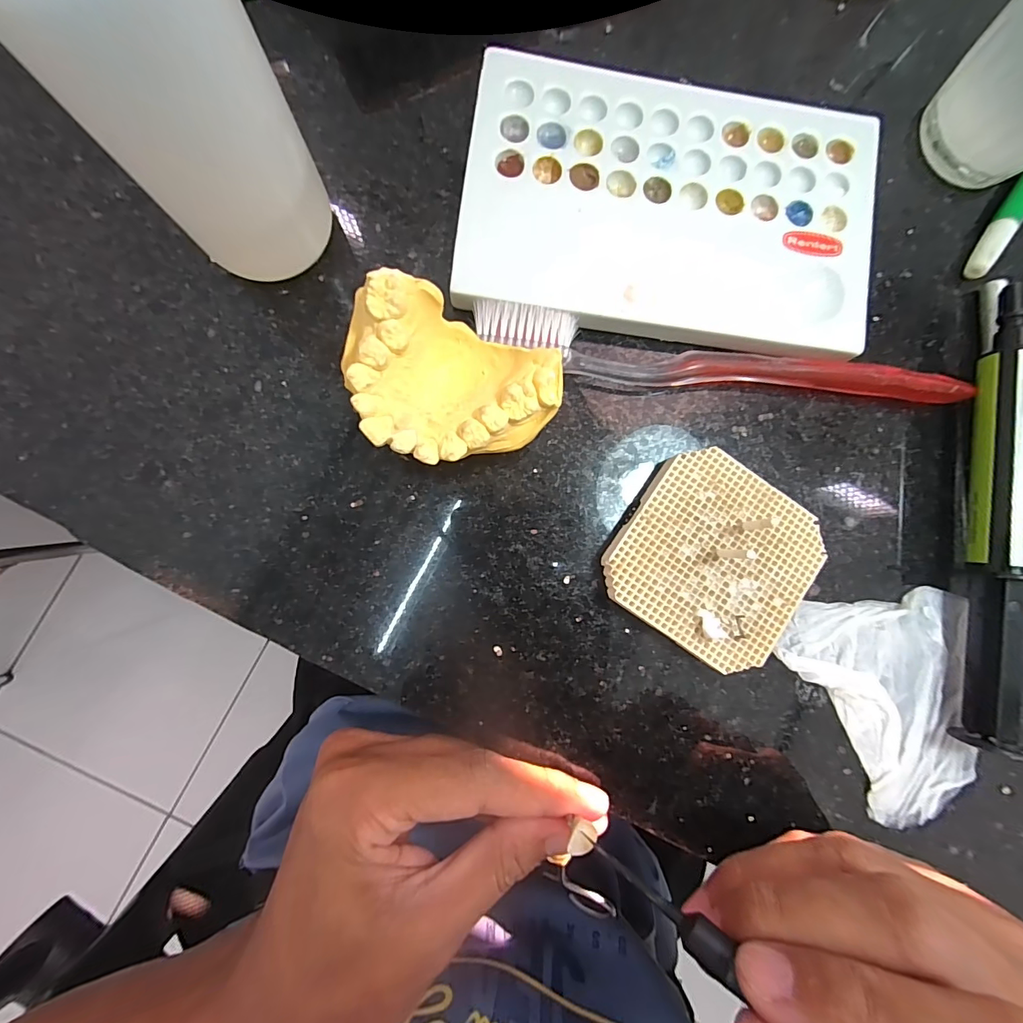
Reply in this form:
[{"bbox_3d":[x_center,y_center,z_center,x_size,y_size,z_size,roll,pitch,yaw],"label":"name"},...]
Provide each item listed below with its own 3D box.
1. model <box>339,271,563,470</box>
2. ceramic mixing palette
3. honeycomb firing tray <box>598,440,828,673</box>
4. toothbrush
[{"bbox_3d":[-0.019,-0.038,0.142,0.062,0.037,0.047,22,87,-2],"label":"model"},{"bbox_3d":[0.059,-0.113,0.163,0.150,0.011,0.098,6,88,-3],"label":"ceramic mixing palette"},{"bbox_3d":[0.073,0.016,0.158,0.066,0.011,0.064,35,86,-2],"label":"honeycomb firing tray"},{"bbox_3d":[0.078,-0.053,0.162,0.182,0.012,0.018,8,86,-4],"label":"toothbrush"}]

